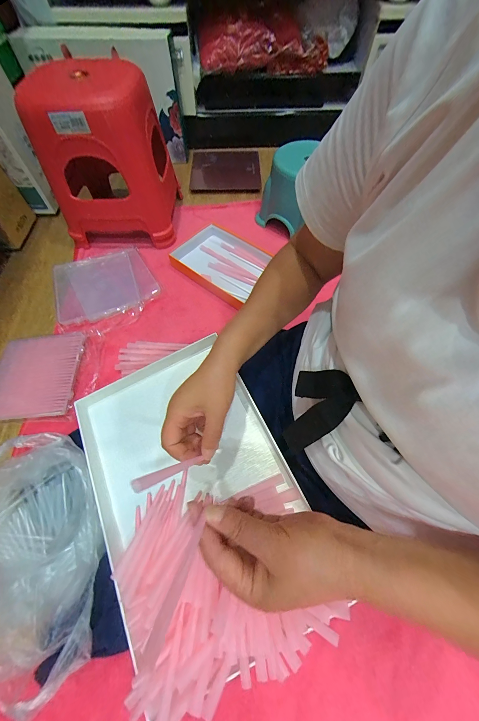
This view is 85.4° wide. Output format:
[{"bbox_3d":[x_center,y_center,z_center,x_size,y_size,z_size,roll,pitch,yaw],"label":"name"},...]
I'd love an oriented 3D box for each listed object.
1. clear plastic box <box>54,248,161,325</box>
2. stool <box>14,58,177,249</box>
[{"bbox_3d":[-0.370,-0.217,0.718,0.245,0.030,0.215,-22,65,-12],"label":"clear plastic box"},{"bbox_3d":[-0.354,-0.554,0.710,0.281,0.353,0.295,1,62,0],"label":"stool"}]

